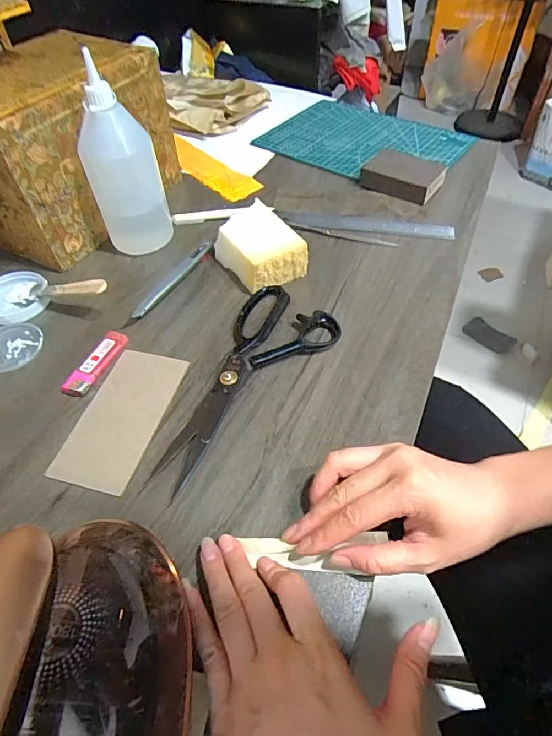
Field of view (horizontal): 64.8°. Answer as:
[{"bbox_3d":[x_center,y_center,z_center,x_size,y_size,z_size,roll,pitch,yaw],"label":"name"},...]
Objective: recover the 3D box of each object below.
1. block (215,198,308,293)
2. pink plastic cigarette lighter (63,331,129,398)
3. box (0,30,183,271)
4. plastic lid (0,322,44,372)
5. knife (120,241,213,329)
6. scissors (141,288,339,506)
[{"bbox_3d":[-0.021,-0.142,0.503,0.080,0.044,0.112,-26,56,-18],"label":"block"},{"bbox_3d":[-0.171,-0.005,0.417,0.023,0.013,0.078,21,56,16],"label":"pink plastic cigarette lighter"},{"bbox_3d":[-0.250,-0.267,0.523,0.129,0.171,0.241,25,57,19],"label":"box"},{"bbox_3d":[-0.268,-0.021,0.437,0.056,0.010,0.063,30,59,22],"label":"plastic lid"},{"bbox_3d":[-0.121,-0.098,0.490,0.020,0.010,0.147,25,57,19],"label":"knife"},{"bbox_3d":[-0.040,0.004,0.405,0.102,0.015,0.233,31,59,22],"label":"scissors"}]

